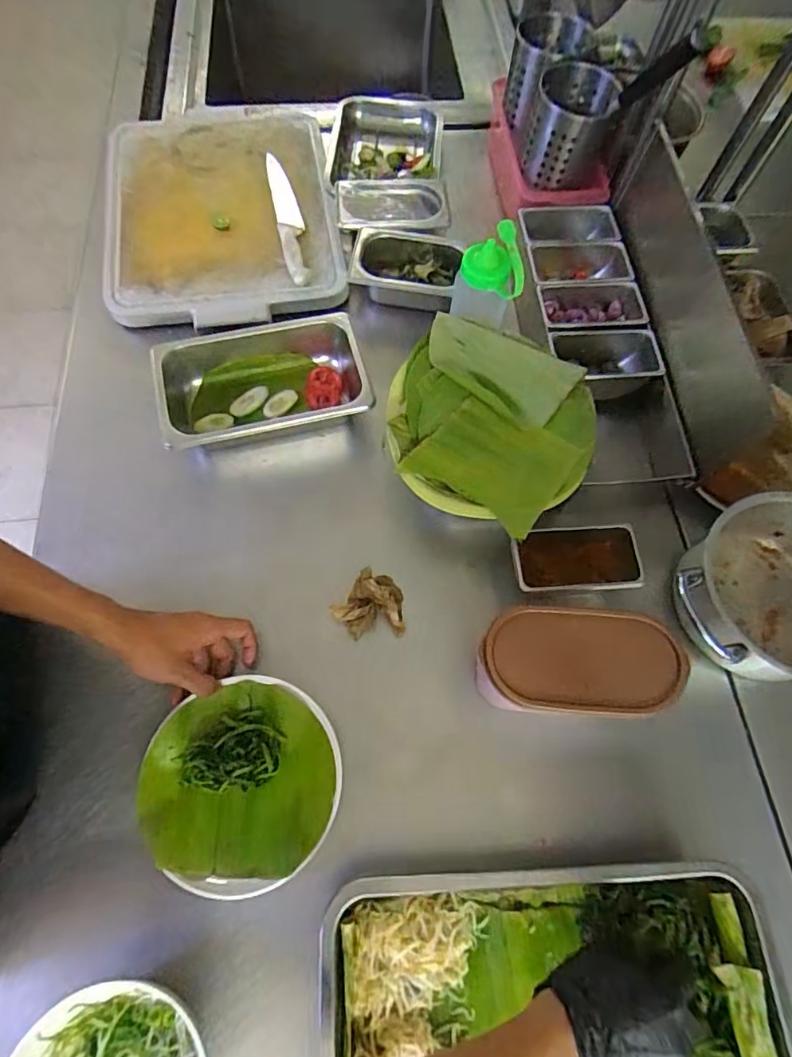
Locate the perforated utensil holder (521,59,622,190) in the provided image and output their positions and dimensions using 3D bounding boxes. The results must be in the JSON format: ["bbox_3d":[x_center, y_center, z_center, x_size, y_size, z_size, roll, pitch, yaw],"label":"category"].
[{"bbox_3d":[0.249,-0.581,0.767,0.113,0.111,0.114,1,68,-3],"label":"perforated utensil holder"}]

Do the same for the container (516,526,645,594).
[{"bbox_3d":[0.198,0.037,0.601,0.142,0.056,0.071,-2,68,-4],"label":"container"}]

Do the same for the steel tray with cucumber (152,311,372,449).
[{"bbox_3d":[-0.172,-0.181,0.706,0.262,0.081,0.164,-15,69,-7],"label":"steel tray with cucumber"}]

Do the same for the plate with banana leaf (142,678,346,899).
[{"bbox_3d":[-0.154,0.253,0.528,0.195,0.016,0.184,-26,72,-12],"label":"plate with banana leaf"}]

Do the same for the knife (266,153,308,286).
[{"bbox_3d":[-0.167,-0.486,0.810,0.040,0.018,0.287,-11,69,-7],"label":"knife"}]

